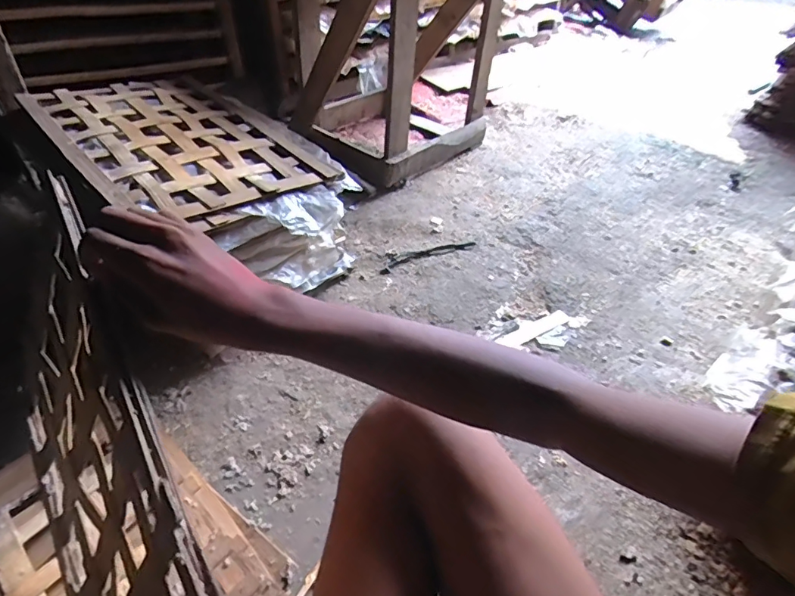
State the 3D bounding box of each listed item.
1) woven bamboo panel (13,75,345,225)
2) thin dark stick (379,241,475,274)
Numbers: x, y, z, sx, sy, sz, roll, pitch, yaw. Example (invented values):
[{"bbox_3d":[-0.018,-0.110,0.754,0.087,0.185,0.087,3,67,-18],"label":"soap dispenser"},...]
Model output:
[{"bbox_3d":[-0.394,-0.301,0.854,0.522,0.017,0.370,38,48,27],"label":"woven bamboo panel"},{"bbox_3d":[0.069,-0.100,1.089,0.236,0.019,0.042,-14,43,-21],"label":"thin dark stick"}]

